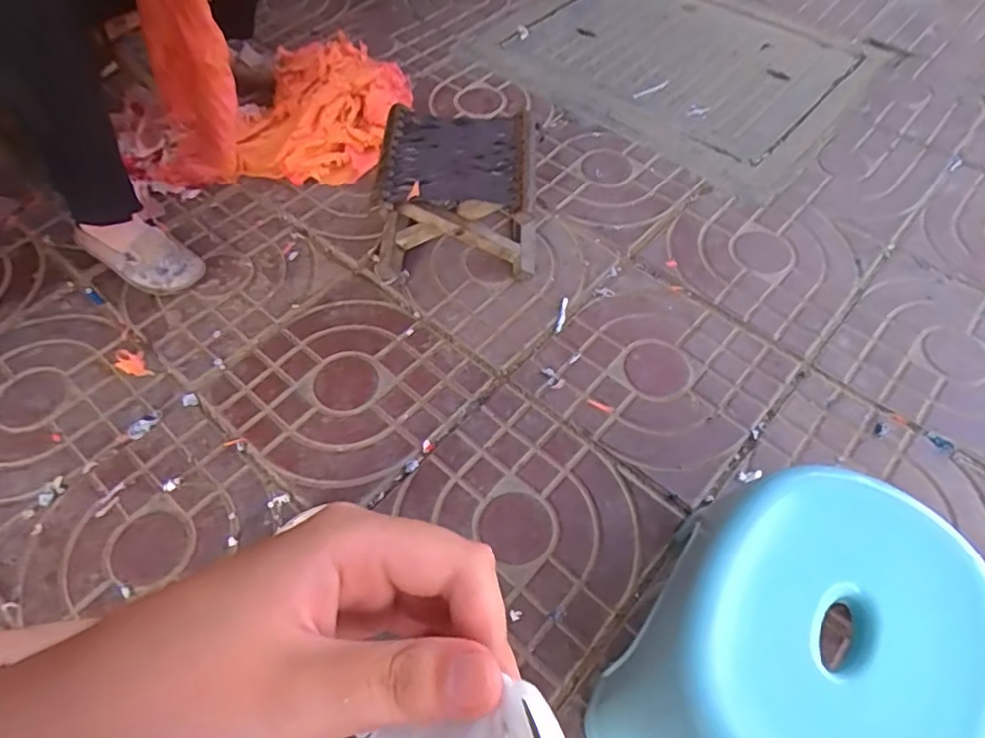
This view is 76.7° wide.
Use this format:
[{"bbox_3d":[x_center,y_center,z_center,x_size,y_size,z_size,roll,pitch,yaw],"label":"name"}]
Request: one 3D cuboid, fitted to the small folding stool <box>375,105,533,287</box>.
[{"bbox_3d":[-0.062,-0.267,0.958,0.248,0.155,0.201,-1,60,4],"label":"small folding stool"}]

